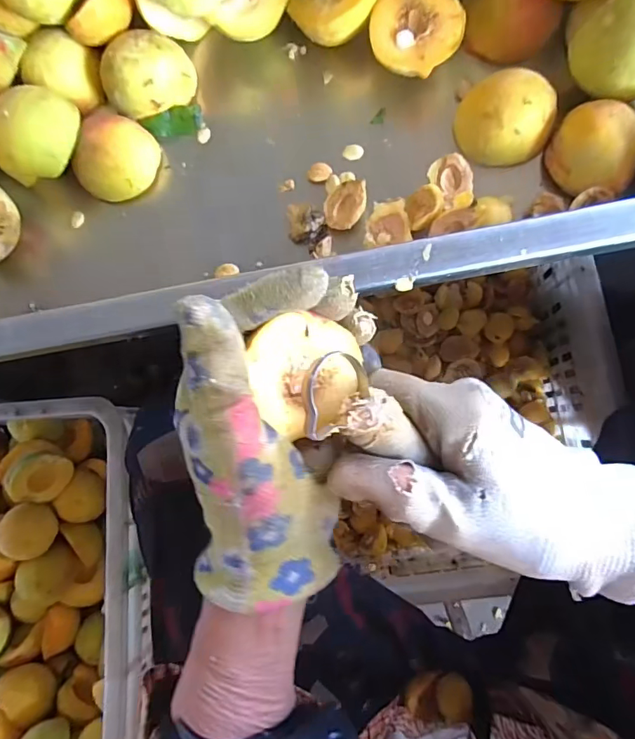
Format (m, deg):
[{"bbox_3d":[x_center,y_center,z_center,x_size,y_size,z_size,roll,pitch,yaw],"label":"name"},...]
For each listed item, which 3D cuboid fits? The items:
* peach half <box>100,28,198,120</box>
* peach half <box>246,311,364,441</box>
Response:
[{"bbox_3d":[-0.119,-0.206,0.325,0.060,0.030,0.049,-32,81,3],"label":"peach half"},{"bbox_3d":[-0.004,0.003,0.207,0.043,0.033,0.049,-7,83,7],"label":"peach half"}]

